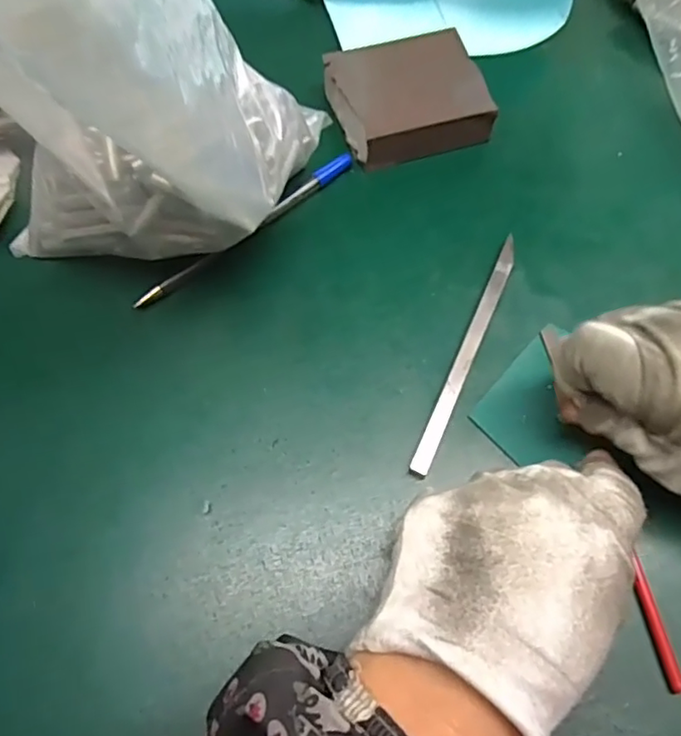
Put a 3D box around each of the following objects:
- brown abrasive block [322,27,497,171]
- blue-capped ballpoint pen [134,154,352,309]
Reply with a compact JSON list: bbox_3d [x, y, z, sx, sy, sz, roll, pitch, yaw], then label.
[{"bbox_3d":[0.038,-0.154,0.334,0.082,0.025,0.074,-14,68,-4],"label":"brown abrasive block"},{"bbox_3d":[-0.049,-0.074,0.314,0.141,0.009,0.008,-40,72,-13],"label":"blue-capped ballpoint pen"}]

